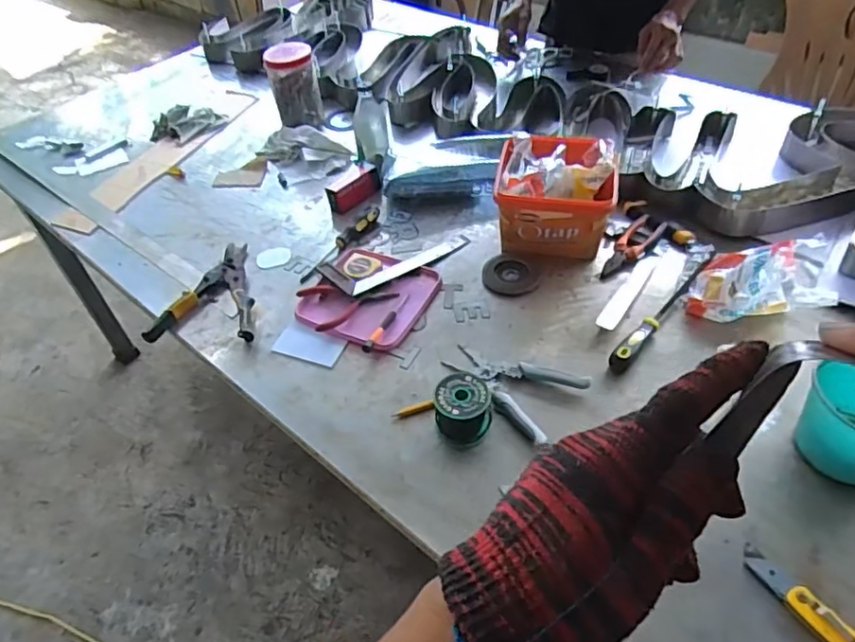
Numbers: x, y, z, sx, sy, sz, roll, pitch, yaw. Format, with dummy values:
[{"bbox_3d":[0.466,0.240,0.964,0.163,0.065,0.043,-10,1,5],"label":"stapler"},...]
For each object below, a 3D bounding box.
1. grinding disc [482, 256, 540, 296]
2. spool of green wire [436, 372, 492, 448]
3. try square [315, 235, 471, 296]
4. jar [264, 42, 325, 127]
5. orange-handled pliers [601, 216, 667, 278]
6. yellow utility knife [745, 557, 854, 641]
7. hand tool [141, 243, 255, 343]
[{"bbox_3d":[0.137,-0.077,0.983,0.091,0.007,0.089,-4,47,4],"label":"grinding disc"},{"bbox_3d":[0.046,0.113,0.767,0.071,0.069,0.067,-4,47,4],"label":"spool of green wire"},{"bbox_3d":[-0.050,-0.113,1.017,0.252,0.022,0.103,-26,50,-16],"label":"try square"},{"bbox_3d":[-0.293,-0.524,1.329,0.098,0.144,0.099,-16,47,-8],"label":"jar"},{"bbox_3d":[0.332,-0.123,0.993,0.048,0.027,0.151,33,59,32],"label":"orange-handled pliers"},{"bbox_3d":[0.384,0.290,0.600,0.027,0.014,0.135,-32,51,-21],"label":"yellow utility knife"},{"bbox_3d":[-0.345,-0.053,0.993,0.187,0.024,0.214,2,48,9],"label":"hand tool"}]

